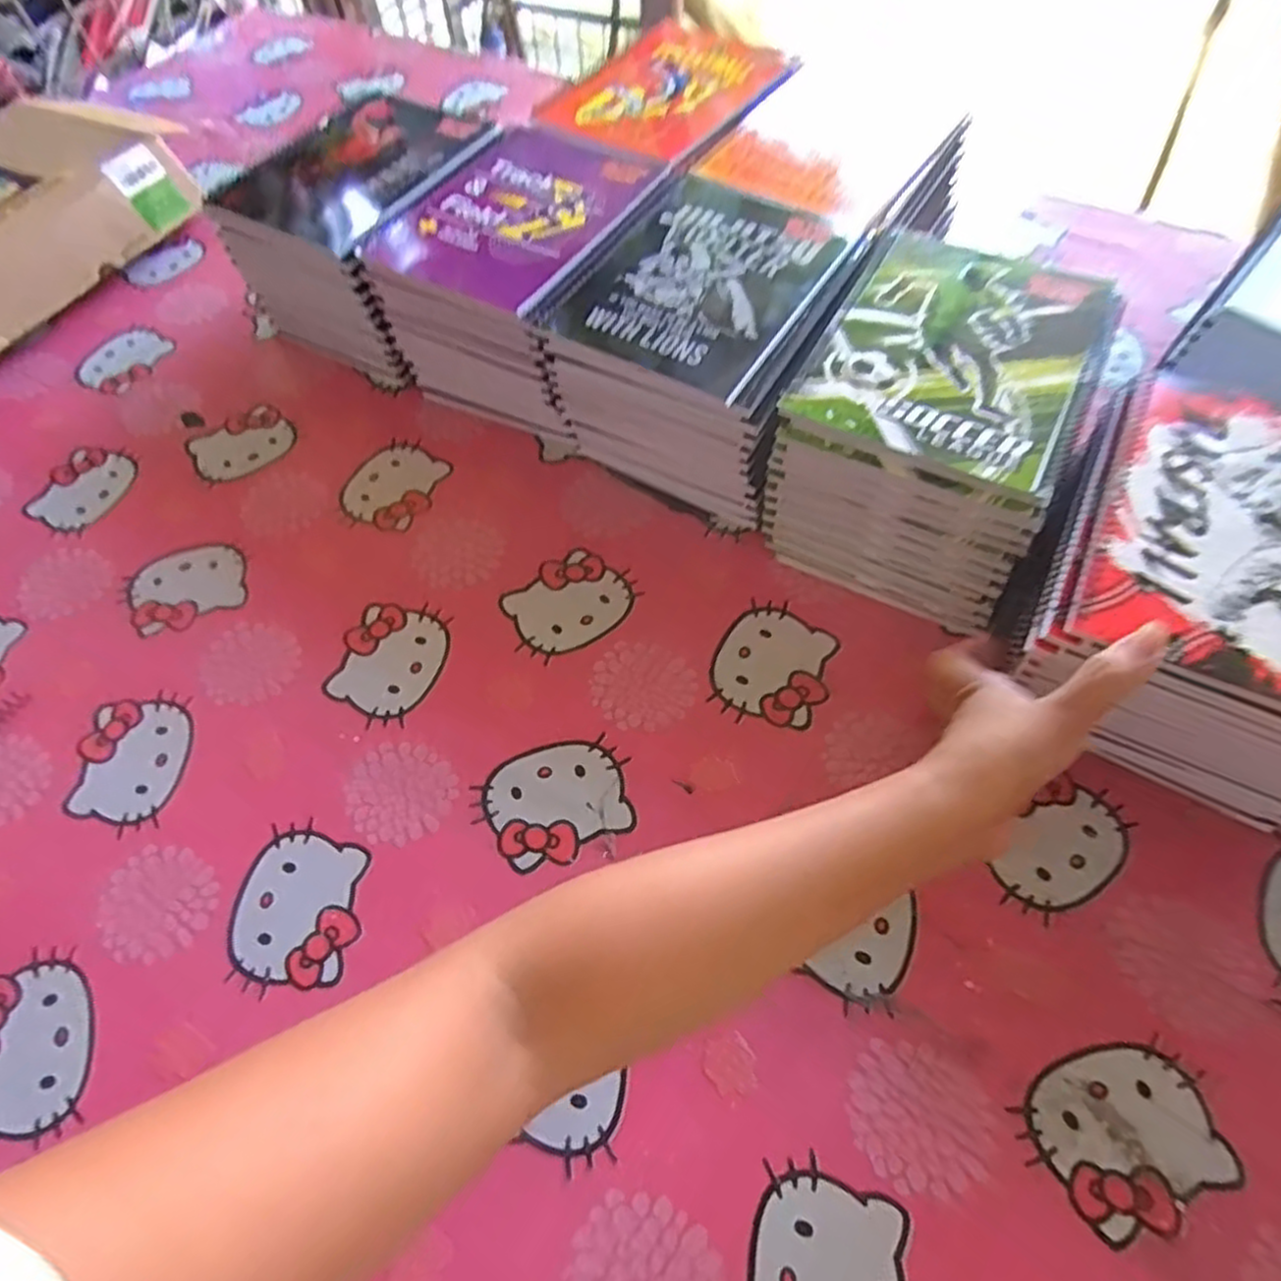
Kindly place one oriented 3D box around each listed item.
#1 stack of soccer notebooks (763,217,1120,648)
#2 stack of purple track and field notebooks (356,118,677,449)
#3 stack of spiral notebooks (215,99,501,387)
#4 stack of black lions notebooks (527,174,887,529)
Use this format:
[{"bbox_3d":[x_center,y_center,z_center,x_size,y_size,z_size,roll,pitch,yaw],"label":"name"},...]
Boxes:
[{"bbox_3d":[0.193,-0.140,0.500,0.154,0.121,0.201,24,63,16],"label":"stack of soccer notebooks"},{"bbox_3d":[-0.084,-0.288,0.600,0.170,0.122,0.204,26,63,17],"label":"stack of purple track and field notebooks"},{"bbox_3d":[-0.219,-0.349,0.641,0.172,0.127,0.196,28,64,18],"label":"stack of spiral notebooks"},{"bbox_3d":[0.055,-0.212,0.550,0.175,0.120,0.194,28,64,18],"label":"stack of black lions notebooks"}]

